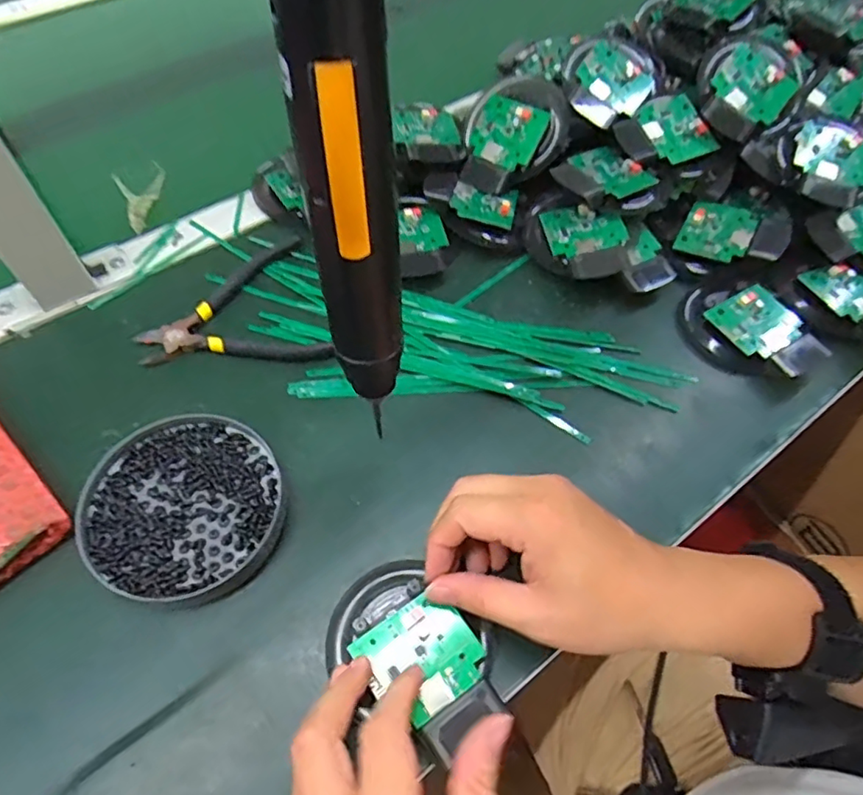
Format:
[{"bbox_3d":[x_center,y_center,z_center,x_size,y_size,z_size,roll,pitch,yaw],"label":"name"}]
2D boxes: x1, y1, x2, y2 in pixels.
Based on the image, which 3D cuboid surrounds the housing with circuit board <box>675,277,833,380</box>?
[{"bbox_3d":[0.239,-0.052,0.442,0.099,0.022,0.079,39,64,20],"label":"housing with circuit board"}]

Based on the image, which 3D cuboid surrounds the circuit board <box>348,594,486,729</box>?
[{"bbox_3d":[-0.005,0.136,0.310,0.057,0.004,0.053,-31,64,-20],"label":"circuit board"}]

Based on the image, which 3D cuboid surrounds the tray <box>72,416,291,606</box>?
[{"bbox_3d":[-0.148,0.064,0.354,0.111,0.014,0.118,1,58,-2],"label":"tray"}]

